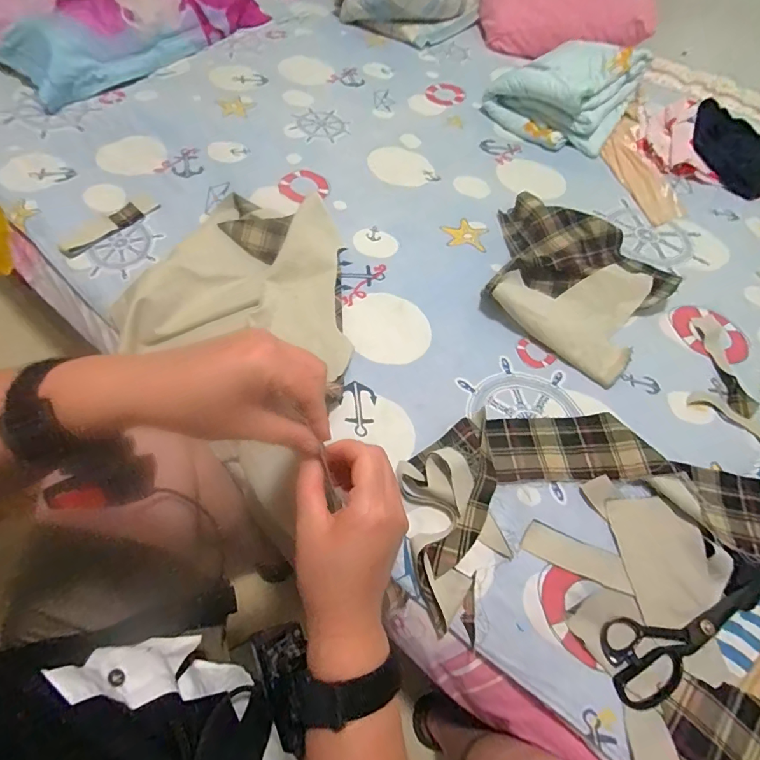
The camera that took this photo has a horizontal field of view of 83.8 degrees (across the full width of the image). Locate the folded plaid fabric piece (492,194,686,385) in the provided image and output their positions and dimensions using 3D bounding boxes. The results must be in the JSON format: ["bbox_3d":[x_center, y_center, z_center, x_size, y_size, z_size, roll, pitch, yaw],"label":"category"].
[{"bbox_3d":[0.337,-0.194,0.770,0.334,0.057,0.336,35,63,16],"label":"folded plaid fabric piece"}]

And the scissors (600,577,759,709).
[{"bbox_3d":[0.385,0.299,0.506,0.263,0.011,0.081,-14,61,-12],"label":"scissors"}]

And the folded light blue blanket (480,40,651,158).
[{"bbox_3d":[0.480,-0.760,1.086,0.312,0.110,0.385,29,61,13],"label":"folded light blue blanket"}]

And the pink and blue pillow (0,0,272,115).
[{"bbox_3d":[-0.681,-0.986,1.114,0.417,0.144,0.694,36,63,16],"label":"pink and blue pillow"}]

